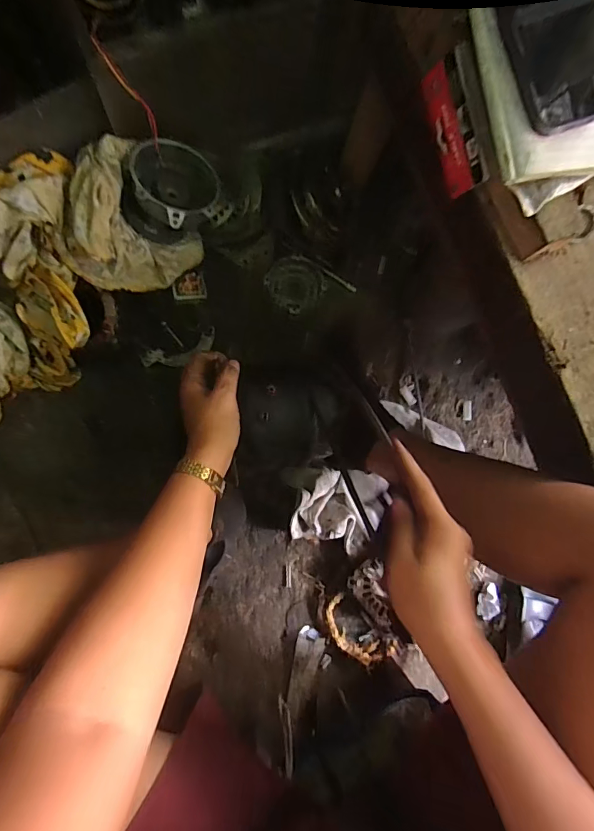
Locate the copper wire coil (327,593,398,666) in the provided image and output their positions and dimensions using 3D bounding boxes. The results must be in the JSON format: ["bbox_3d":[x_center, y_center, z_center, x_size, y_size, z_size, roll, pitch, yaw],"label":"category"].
[{"bbox_3d":[0.089,0.329,0.658,0.120,0.026,0.060,41,83,-3],"label":"copper wire coil"}]

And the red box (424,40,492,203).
[{"bbox_3d":[0.135,-0.242,0.366,0.012,0.049,0.099,-21,106,-7],"label":"red box"}]

